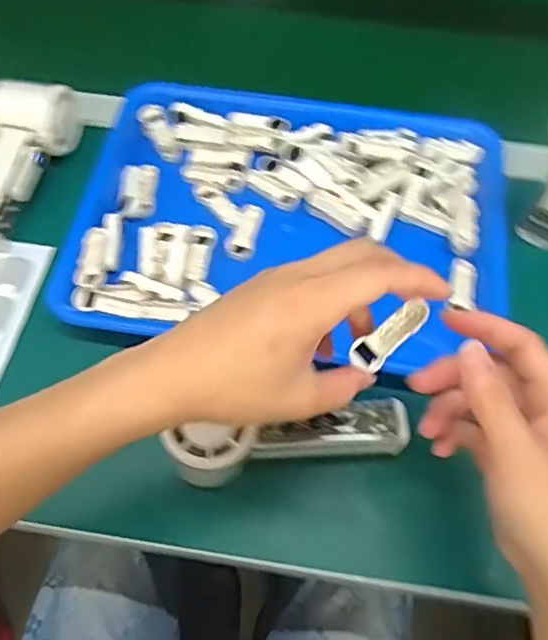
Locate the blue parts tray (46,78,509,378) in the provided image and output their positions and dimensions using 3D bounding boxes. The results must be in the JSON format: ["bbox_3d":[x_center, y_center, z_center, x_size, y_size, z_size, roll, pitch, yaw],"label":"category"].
[{"bbox_3d":[0.016,-0.087,0.486,0.335,0.029,0.271,14,61,7],"label":"blue parts tray"}]

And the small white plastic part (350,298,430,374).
[{"bbox_3d":[0.064,0.009,0.330,0.049,0.009,0.017,-41,64,9],"label":"small white plastic part"}]

